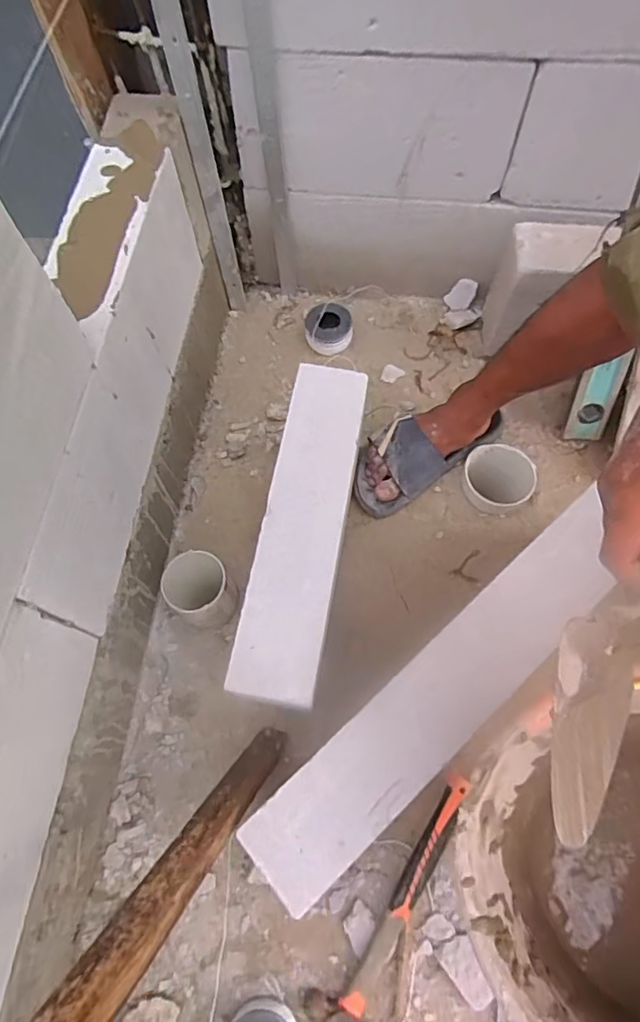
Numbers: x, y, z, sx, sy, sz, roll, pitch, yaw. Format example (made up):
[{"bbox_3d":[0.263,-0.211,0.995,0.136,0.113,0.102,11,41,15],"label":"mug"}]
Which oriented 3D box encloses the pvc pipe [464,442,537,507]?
[{"bbox_3d":[0.296,-0.059,0.932,0.104,0.040,0.113,-1,67,2],"label":"pvc pipe"}]

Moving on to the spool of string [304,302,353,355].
[{"bbox_3d":[0.016,-0.340,1.044,0.095,0.044,0.092,-1,67,2],"label":"spool of string"}]

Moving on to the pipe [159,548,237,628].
[{"bbox_3d":[-0.173,0.117,0.820,0.086,0.105,0.090,-1,67,2],"label":"pipe"}]

